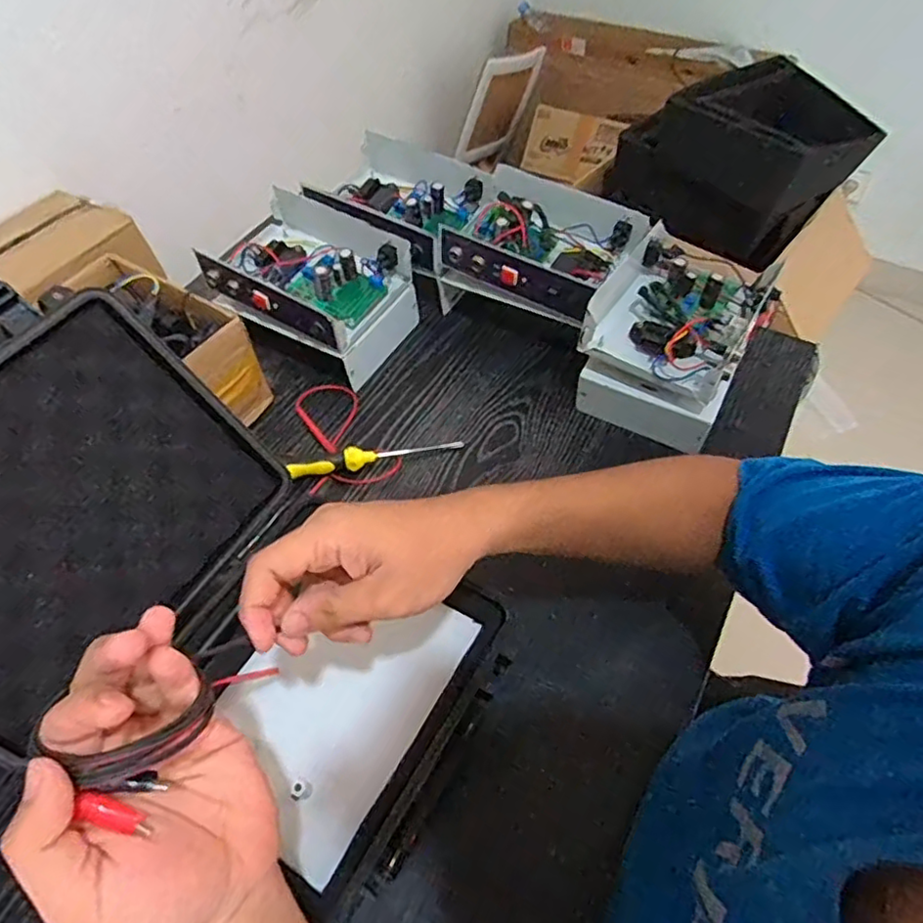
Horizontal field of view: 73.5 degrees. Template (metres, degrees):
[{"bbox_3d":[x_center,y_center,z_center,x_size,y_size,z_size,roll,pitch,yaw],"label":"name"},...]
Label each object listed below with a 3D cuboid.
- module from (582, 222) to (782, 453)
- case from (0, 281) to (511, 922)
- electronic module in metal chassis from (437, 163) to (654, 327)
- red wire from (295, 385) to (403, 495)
[{"bbox_3d":[0.232,-0.137,0.694,0.157,0.108,0.201,22,59,17],"label":"module"},{"bbox_3d":[-0.201,0.100,0.452,0.413,0.263,0.279,24,59,18],"label":"case"},{"bbox_3d":[0.094,-0.260,0.738,0.210,0.071,0.161,26,60,20],"label":"electronic module in metal chassis"},{"bbox_3d":[-0.128,-0.031,0.693,0.100,0.018,0.152,-14,55,-7],"label":"red wire"}]

